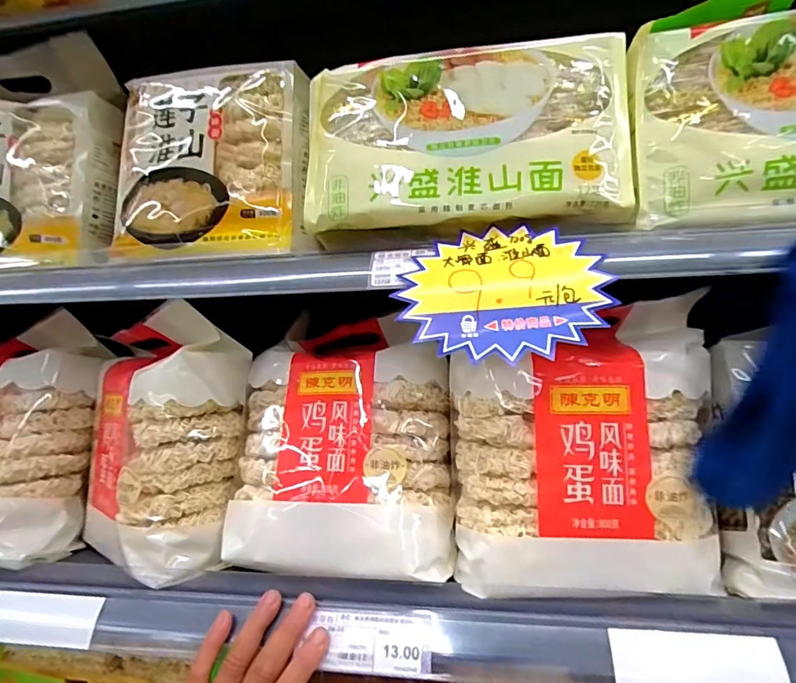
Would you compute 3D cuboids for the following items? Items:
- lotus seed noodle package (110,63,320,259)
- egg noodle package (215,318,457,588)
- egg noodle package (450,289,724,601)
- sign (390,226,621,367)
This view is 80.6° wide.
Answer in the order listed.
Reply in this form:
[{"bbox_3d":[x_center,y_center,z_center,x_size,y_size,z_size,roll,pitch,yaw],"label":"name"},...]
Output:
[{"bbox_3d":[-0.173,-0.158,0.425,0.190,0.168,0.048,-2,-5,14],"label":"lotus seed noodle package"},{"bbox_3d":[-0.052,0.087,0.404,0.189,0.185,0.078,-2,-5,9],"label":"egg noodle package"},{"bbox_3d":[0.142,0.080,0.365,0.201,0.197,0.068,-2,-5,7],"label":"egg noodle package"},{"bbox_3d":[0.071,-0.035,0.322,0.134,0.105,0.005,5,-28,12],"label":"sign"}]

